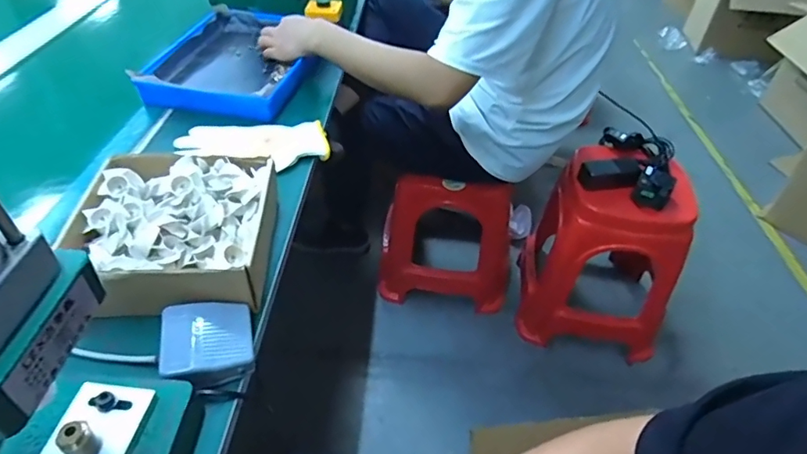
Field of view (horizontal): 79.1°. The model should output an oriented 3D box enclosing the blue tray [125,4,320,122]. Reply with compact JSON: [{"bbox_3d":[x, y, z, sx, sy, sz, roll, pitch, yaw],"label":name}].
[{"bbox_3d":[-0.296,-0.300,0.885,0.263,0.046,0.315,12,45,10],"label":"blue tray"}]

